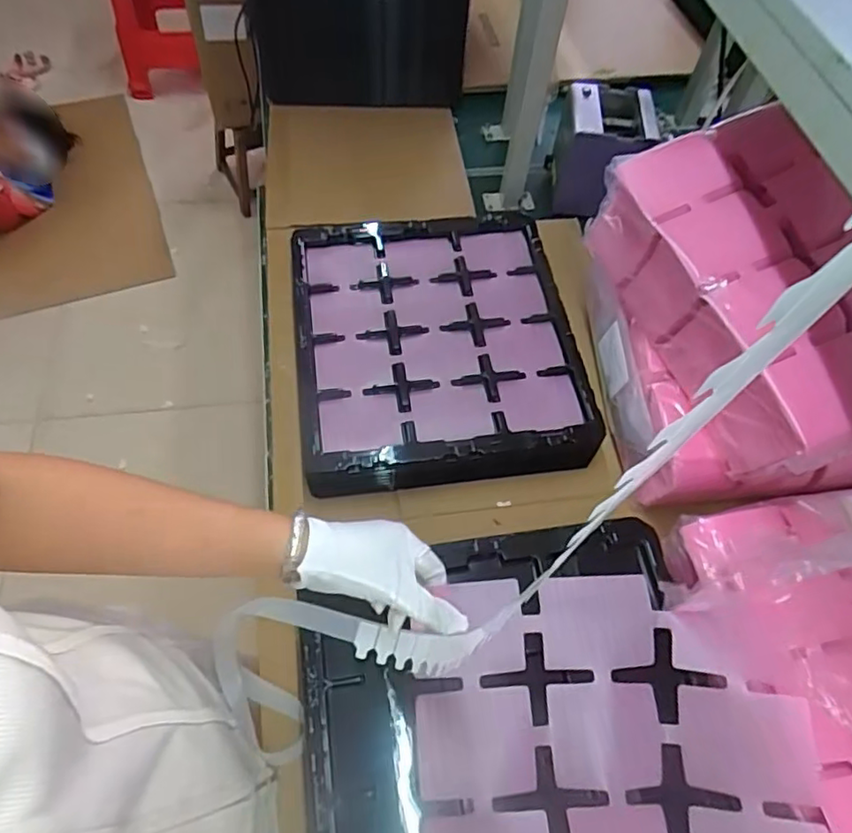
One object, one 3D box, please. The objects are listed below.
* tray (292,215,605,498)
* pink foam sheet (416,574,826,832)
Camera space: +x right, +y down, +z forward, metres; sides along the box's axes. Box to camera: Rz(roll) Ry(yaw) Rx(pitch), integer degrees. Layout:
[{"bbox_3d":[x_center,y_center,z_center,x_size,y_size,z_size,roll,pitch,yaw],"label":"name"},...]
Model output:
[{"bbox_3d":[0.013,-0.099,0.769,0.341,0.080,0.366,-6,60,-6],"label":"tray"},{"bbox_3d":[0.131,0.273,0.437,0.263,0.063,0.299,1,60,-2],"label":"pink foam sheet"}]

